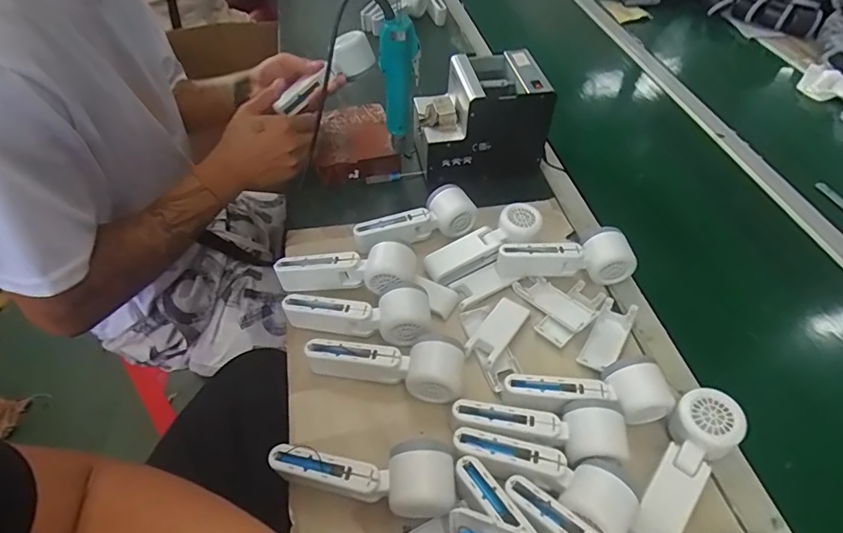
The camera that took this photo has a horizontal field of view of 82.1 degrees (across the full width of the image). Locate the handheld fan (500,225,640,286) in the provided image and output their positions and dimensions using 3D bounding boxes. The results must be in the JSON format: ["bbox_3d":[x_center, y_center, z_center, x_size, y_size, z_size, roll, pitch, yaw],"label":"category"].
[{"bbox_3d":[0.181,-0.015,0.619,0.162,0.058,0.052,4,49,1],"label":"handheld fan"}]

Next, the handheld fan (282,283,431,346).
[{"bbox_3d":[-0.073,0.051,0.555,0.166,0.051,0.058,6,49,2],"label":"handheld fan"}]

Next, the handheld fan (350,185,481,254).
[{"bbox_3d":[-0.008,-0.062,0.654,0.166,0.048,0.056,-13,51,-14],"label":"handheld fan"}]

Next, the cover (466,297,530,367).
[{"bbox_3d":[0.090,0.074,0.568,0.038,0.016,0.097,28,54,20],"label":"cover"}]

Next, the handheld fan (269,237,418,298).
[{"bbox_3d":[-0.092,0.008,0.586,0.170,0.058,0.058,1,49,-2],"label":"handheld fan"}]

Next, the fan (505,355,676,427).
[{"bbox_3d":[0.171,0.133,0.499,0.157,0.047,0.055,-5,50,-7],"label":"fan"}]

